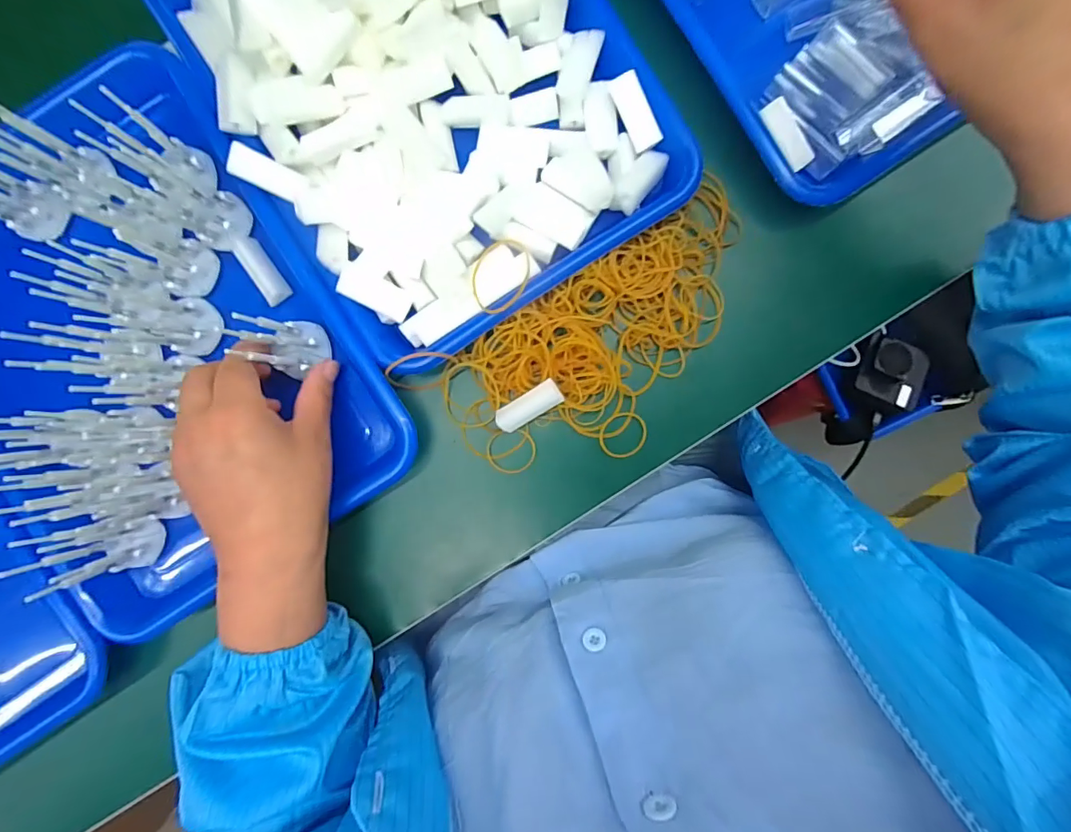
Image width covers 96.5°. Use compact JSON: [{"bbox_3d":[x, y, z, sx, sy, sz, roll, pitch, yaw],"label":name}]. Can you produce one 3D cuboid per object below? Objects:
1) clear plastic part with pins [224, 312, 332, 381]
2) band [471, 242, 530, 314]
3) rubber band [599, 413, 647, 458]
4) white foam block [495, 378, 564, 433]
[{"bbox_3d":[-0.159,-0.043,0.297,0.021,0.072,0.037,-13,89,14],"label":"clear plastic part with pins"},{"bbox_3d":[-0.022,-0.092,0.313,0.037,0.005,0.054,-4,71,11],"label":"band"},{"bbox_3d":[0.061,0.014,0.333,0.033,0.005,0.031,0,90,2],"label":"rubber band"},{"bbox_3d":[-0.005,-0.006,0.326,0.046,0.019,0.017,-32,89,1],"label":"white foam block"}]

